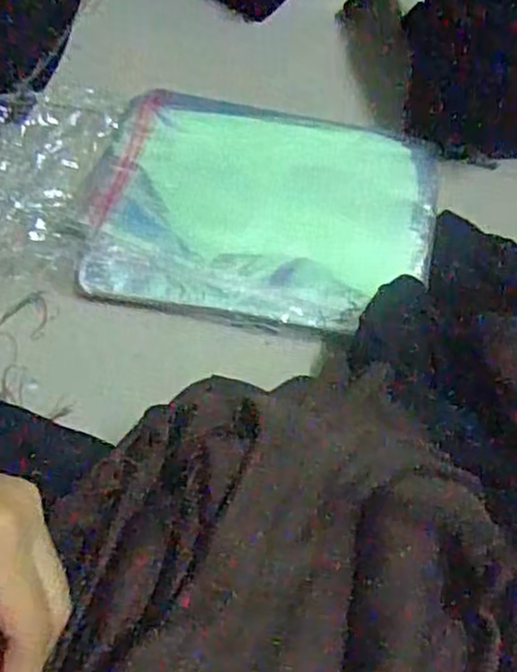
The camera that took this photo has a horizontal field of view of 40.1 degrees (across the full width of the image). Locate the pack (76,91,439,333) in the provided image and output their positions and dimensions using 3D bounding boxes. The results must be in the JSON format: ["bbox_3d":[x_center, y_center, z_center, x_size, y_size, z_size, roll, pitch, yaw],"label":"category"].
[{"bbox_3d":[0.007,-0.111,0.593,0.274,0.017,0.209,9,65,2],"label":"pack"}]

